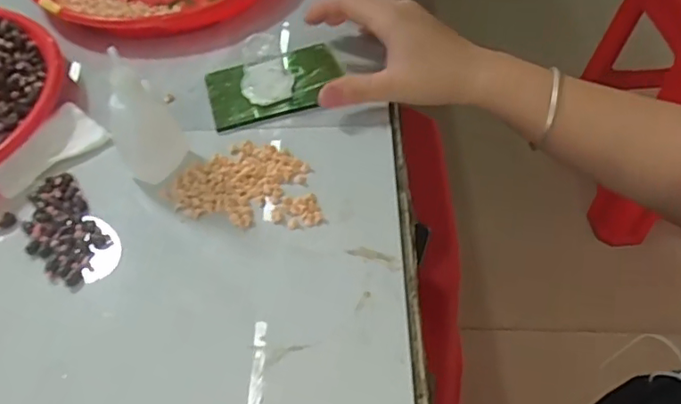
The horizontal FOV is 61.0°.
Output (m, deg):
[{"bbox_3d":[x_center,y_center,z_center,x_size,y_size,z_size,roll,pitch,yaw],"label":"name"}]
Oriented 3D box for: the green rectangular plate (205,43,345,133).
[{"bbox_3d":[-0.048,-0.090,0.434,0.101,0.012,0.064,-13,53,-8],"label":"green rectangular plate"}]

